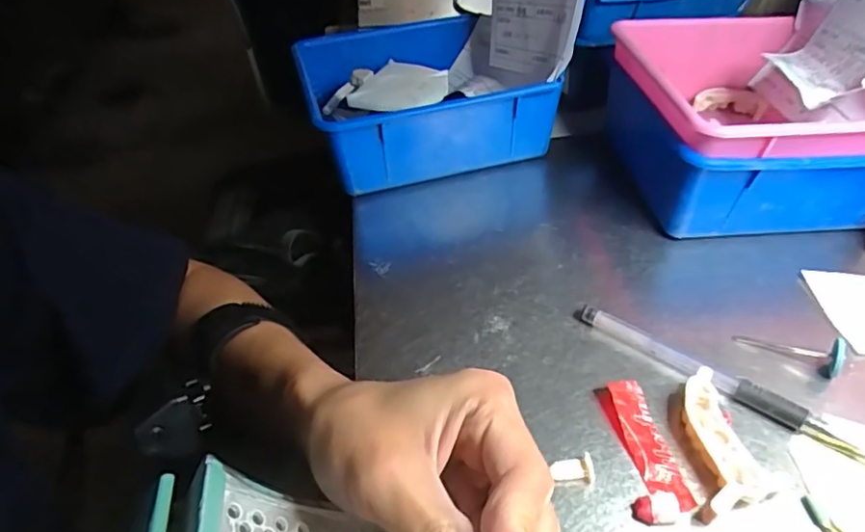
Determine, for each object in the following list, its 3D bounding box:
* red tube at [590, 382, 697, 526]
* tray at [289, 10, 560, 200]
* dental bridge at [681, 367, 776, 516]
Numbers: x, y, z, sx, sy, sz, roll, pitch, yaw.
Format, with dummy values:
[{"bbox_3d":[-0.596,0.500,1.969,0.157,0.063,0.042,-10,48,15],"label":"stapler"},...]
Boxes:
[{"bbox_3d":[0.094,0.080,0.260,0.025,0.010,0.066,-4,43,-3],"label":"red tube"},{"bbox_3d":[-0.013,-0.132,0.456,0.165,0.065,0.164,-12,44,-11],"label":"tray"},{"bbox_3d":[0.125,0.077,0.257,0.025,0.016,0.065,-1,43,1],"label":"dental bridge"}]

